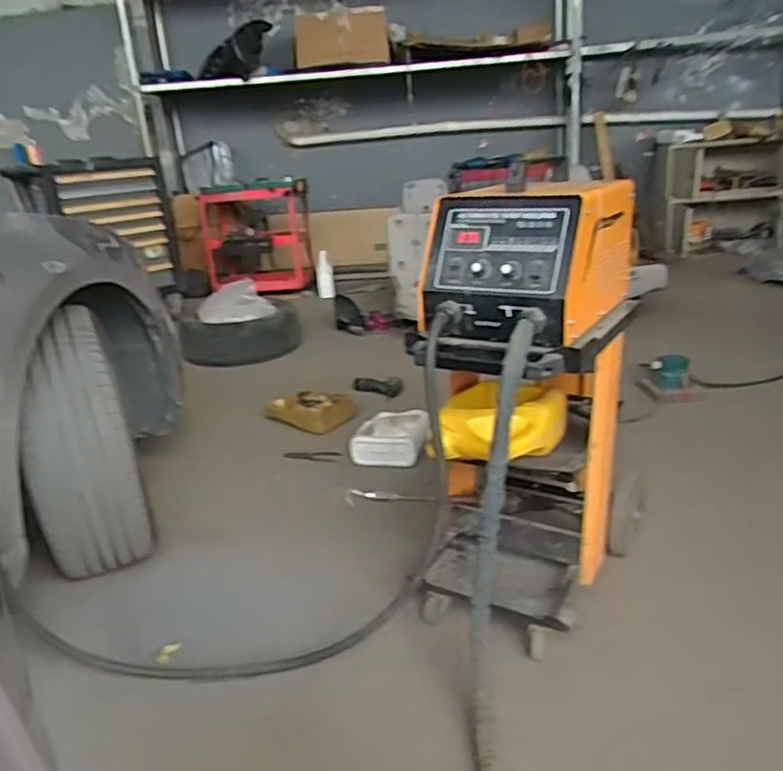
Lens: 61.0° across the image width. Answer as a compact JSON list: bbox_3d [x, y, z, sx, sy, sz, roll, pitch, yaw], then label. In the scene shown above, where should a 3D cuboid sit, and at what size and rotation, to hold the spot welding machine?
[{"bbox_3d":[0.261,-0.242,1.270,0.283,0.238,0.437,10,24,37],"label":"spot welding machine"}]

